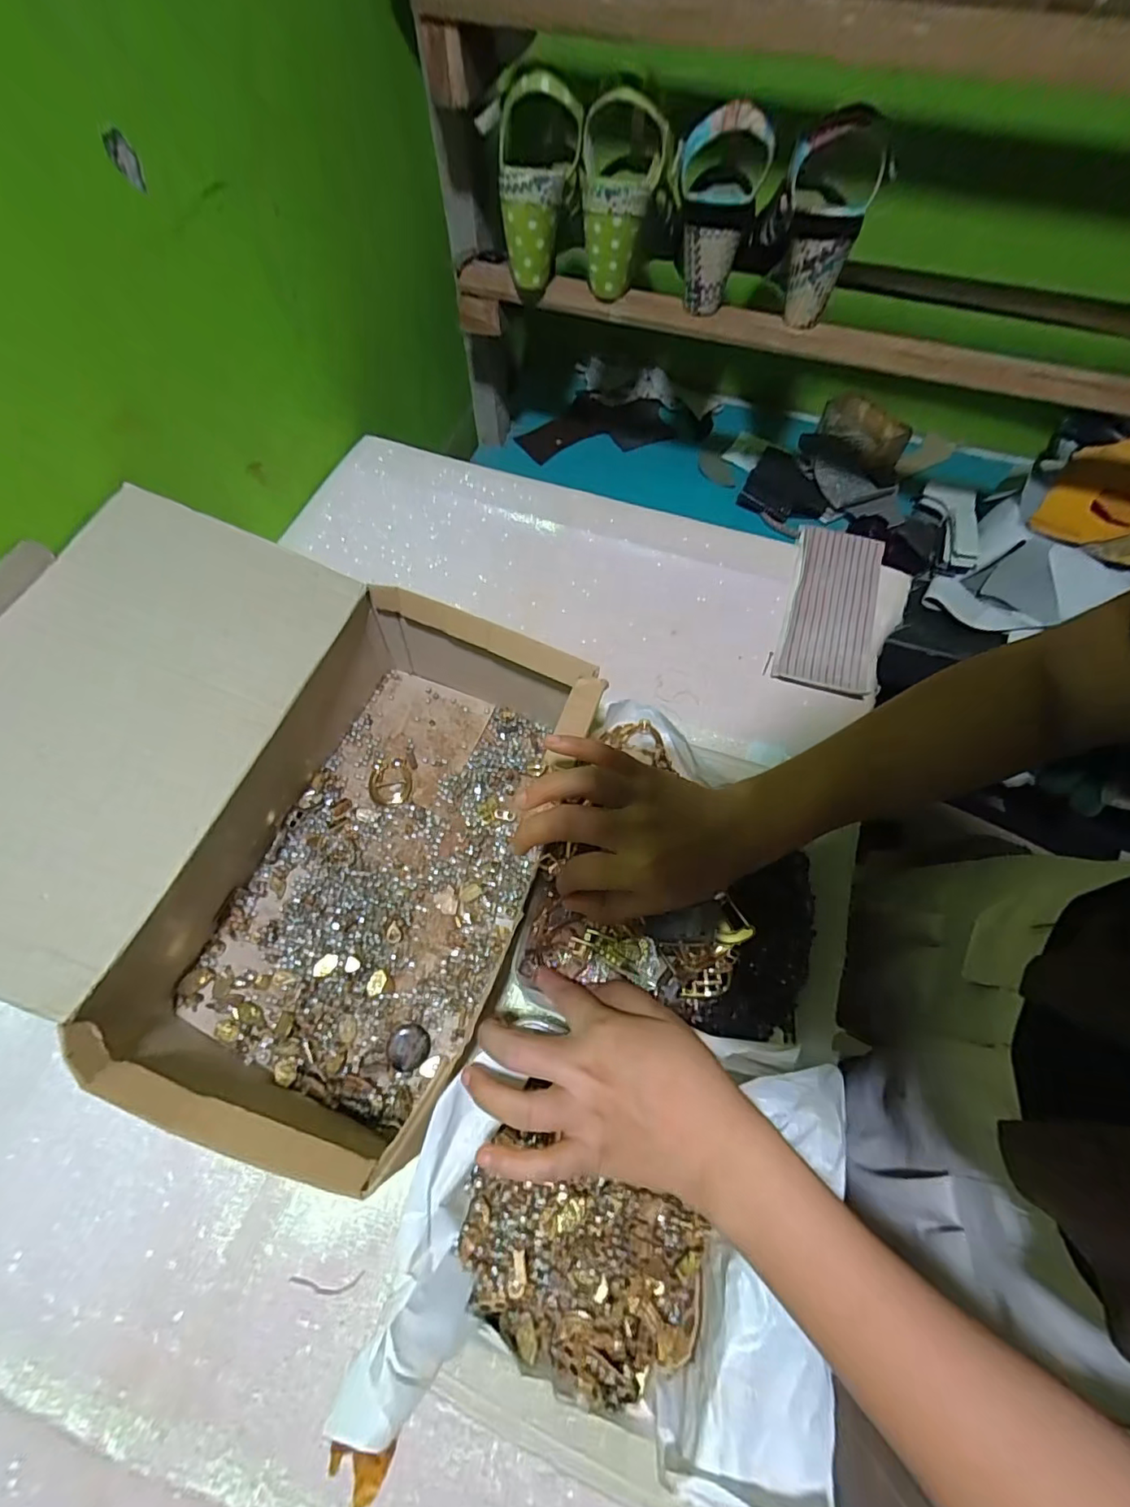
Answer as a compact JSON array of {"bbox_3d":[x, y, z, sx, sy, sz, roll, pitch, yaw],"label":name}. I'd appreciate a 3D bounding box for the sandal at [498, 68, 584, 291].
[{"bbox_3d":[-0.034,-0.542,0.538,0.081,0.139,0.061,15,35,3],"label":"sandal"}]

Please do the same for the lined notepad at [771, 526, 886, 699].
[{"bbox_3d":[0.259,-0.140,0.537,0.083,0.016,0.178,16,71,4],"label":"lined notepad"}]

